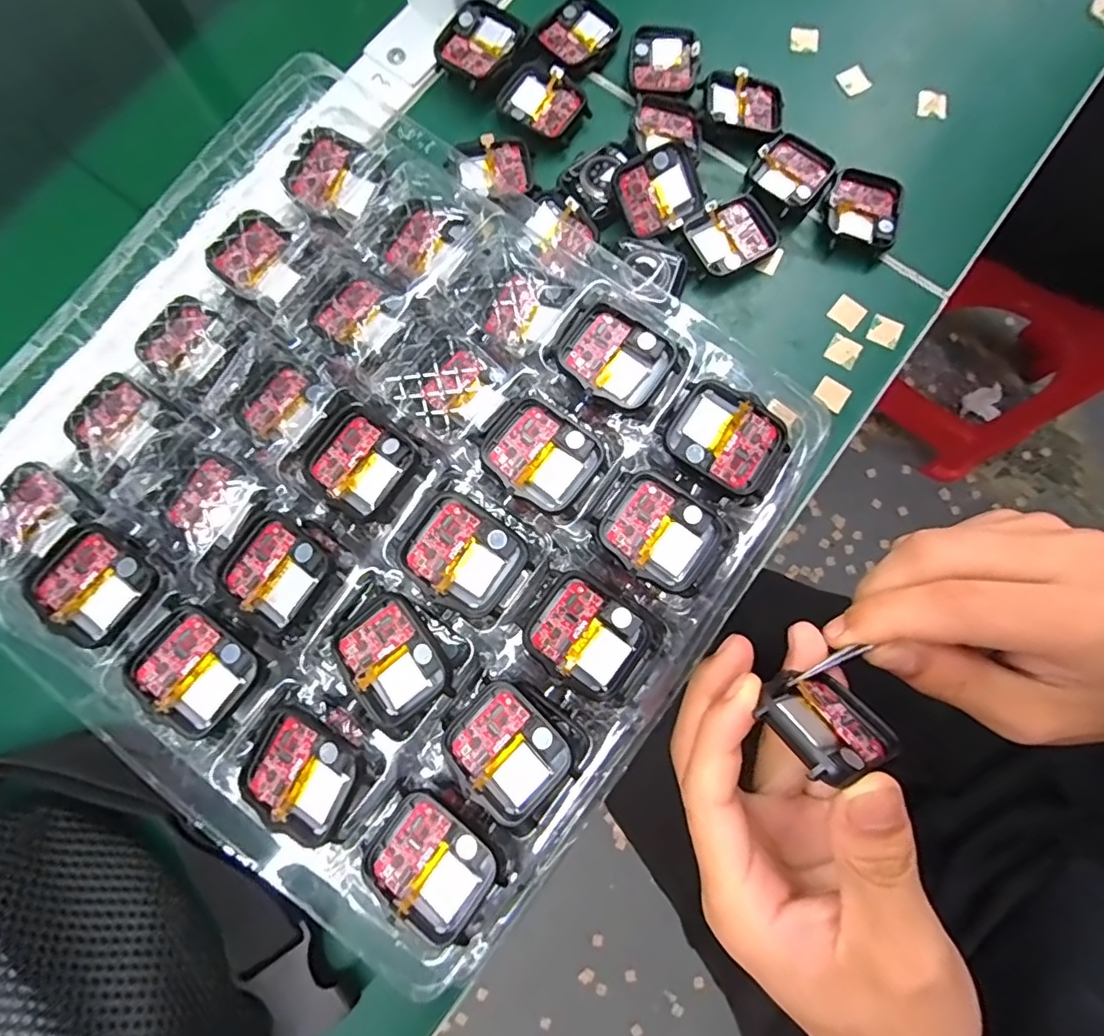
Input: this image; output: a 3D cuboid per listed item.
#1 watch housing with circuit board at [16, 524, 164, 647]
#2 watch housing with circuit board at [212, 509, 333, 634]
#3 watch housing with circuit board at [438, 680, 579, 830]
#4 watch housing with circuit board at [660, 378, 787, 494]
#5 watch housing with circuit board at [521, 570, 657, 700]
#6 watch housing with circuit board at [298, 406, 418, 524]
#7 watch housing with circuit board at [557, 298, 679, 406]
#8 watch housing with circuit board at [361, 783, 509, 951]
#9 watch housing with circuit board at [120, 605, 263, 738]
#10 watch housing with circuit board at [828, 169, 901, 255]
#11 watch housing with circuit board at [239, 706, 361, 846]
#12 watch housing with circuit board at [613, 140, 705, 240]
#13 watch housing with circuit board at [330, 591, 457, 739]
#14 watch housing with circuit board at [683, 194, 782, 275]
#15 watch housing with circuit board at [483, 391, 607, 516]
[{"bbox_3d":[-0.182,0.025,0.218,0.049,0.007,0.036,36,82,7],"label":"watch housing with circuit board"},{"bbox_3d":[-0.109,0.019,0.217,0.041,0.008,0.038,35,82,7],"label":"watch housing with circuit board"},{"bbox_3d":[-0.016,0.086,0.206,0.045,0.007,0.036,44,83,8],"label":"watch housing with circuit board"},{"bbox_3d":[0.069,-0.033,0.224,0.044,0.007,0.036,37,82,7],"label":"watch housing with circuit board"},{"bbox_3d":[0.014,0.044,0.210,0.044,0.009,0.036,35,82,7],"label":"watch housing with circuit board"},{"bbox_3d":[-0.077,-0.022,0.223,0.041,0.015,0.036,39,83,7],"label":"watch housing with circuit board"},{"bbox_3d":[0.026,-0.067,0.231,0.043,0.008,0.037,43,83,8],"label":"watch housing with circuit board"},{"bbox_3d":[-0.043,0.122,0.196,0.045,0.007,0.037,34,82,7],"label":"watch housing with circuit board"},{"bbox_3d":[-0.136,0.057,0.211,0.043,0.007,0.037,39,83,7],"label":"watch housing with circuit board"},{"bbox_3d":[0.162,-0.160,0.290,0.036,0.011,0.040,19,81,5],"label":"watch housing with circuit board"},{"bbox_3d":[-0.092,0.092,0.201,0.040,0.010,0.037,24,81,5],"label":"watch housing with circuit board"},{"bbox_3d":[0.055,-0.168,0.286,0.043,0.008,0.037,-24,109,1],"label":"watch housing with circuit board"},{"bbox_3d":[-0.060,0.053,0.208,0.037,0.012,0.047,-37,81,-6],"label":"watch housing with circuit board"},{"bbox_3d":[0.092,-0.145,0.288,0.041,0.012,0.036,-30,80,-4],"label":"watch housing with circuit board"},{"bbox_3d":[-0.004,-0.026,0.224,0.043,0.006,0.038,40,83,8],"label":"watch housing with circuit board"}]

